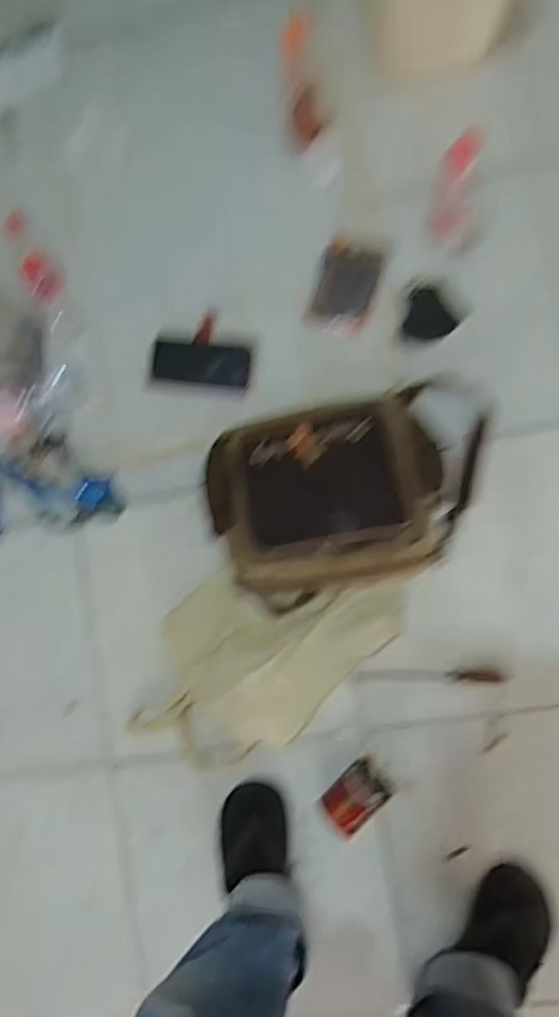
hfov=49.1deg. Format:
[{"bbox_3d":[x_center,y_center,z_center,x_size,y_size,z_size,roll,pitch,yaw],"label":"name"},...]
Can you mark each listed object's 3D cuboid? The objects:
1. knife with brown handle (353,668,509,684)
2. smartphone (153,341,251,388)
[{"bbox_3d":[0.222,0.250,0.909,0.221,0.015,0.021,-1,91,8],"label":"knife with brown handle"},{"bbox_3d":[-0.123,-0.231,0.978,0.150,0.007,0.061,5,92,-5],"label":"smartphone"}]

